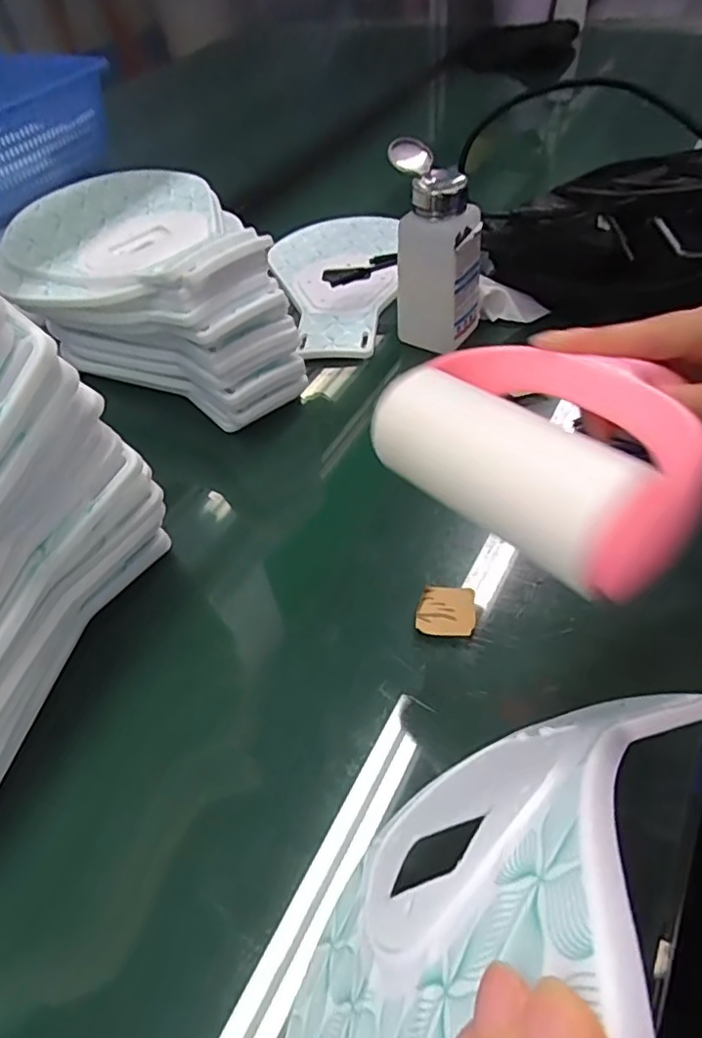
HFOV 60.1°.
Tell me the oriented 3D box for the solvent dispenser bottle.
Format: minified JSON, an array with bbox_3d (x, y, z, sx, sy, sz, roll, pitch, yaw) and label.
[{"bbox_3d":[0.064,-0.208,0.476,0.074,0.138,0.048,17,54,20],"label":"solvent dispenser bottle"}]

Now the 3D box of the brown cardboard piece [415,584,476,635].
[{"bbox_3d":[0.055,0.053,0.351,0.032,0.004,0.031,5,50,11],"label":"brown cardboard piece"}]

